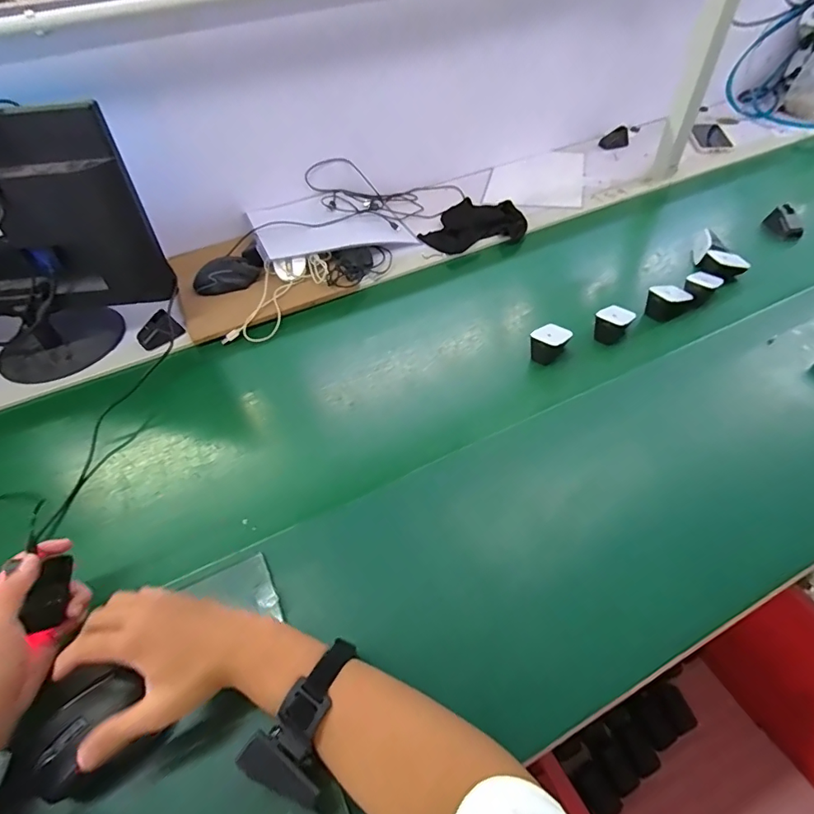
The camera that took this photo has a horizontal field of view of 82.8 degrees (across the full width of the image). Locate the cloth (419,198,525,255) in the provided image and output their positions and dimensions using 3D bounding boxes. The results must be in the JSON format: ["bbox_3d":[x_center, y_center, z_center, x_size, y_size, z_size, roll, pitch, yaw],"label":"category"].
[{"bbox_3d":[0.131,-0.369,0.927,0.207,0.040,0.123,-15,50,-9],"label":"cloth"}]

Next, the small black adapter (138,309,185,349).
[{"bbox_3d":[-0.406,-0.125,0.756,0.067,0.042,0.034,-30,54,-20],"label":"small black adapter"}]

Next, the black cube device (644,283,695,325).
[{"bbox_3d":[0.414,-0.168,0.730,0.071,0.034,0.048,-26,53,-18],"label":"black cube device"}]

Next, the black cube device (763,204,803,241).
[{"bbox_3d":[0.707,-0.344,0.863,0.035,0.040,0.065,-7,49,-2],"label":"black cube device"}]

